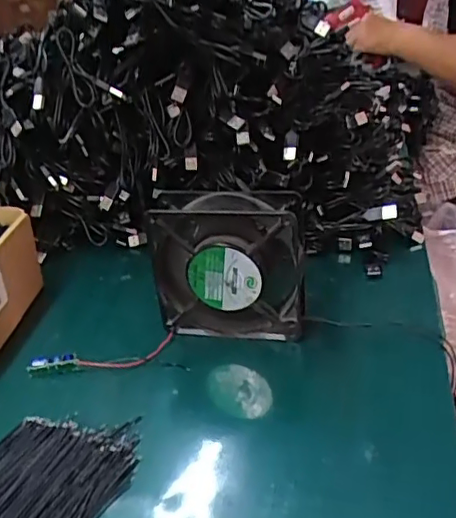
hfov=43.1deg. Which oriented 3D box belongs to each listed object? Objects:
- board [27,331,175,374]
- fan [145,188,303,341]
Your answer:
[{"bbox_3d":[-0.104,0.084,0.480,0.121,0.011,0.033,-11,29,-9],"label":"board"},{"bbox_3d":[0.001,0.005,0.480,0.120,0.122,0.040,1,30,14],"label":"fan"}]

